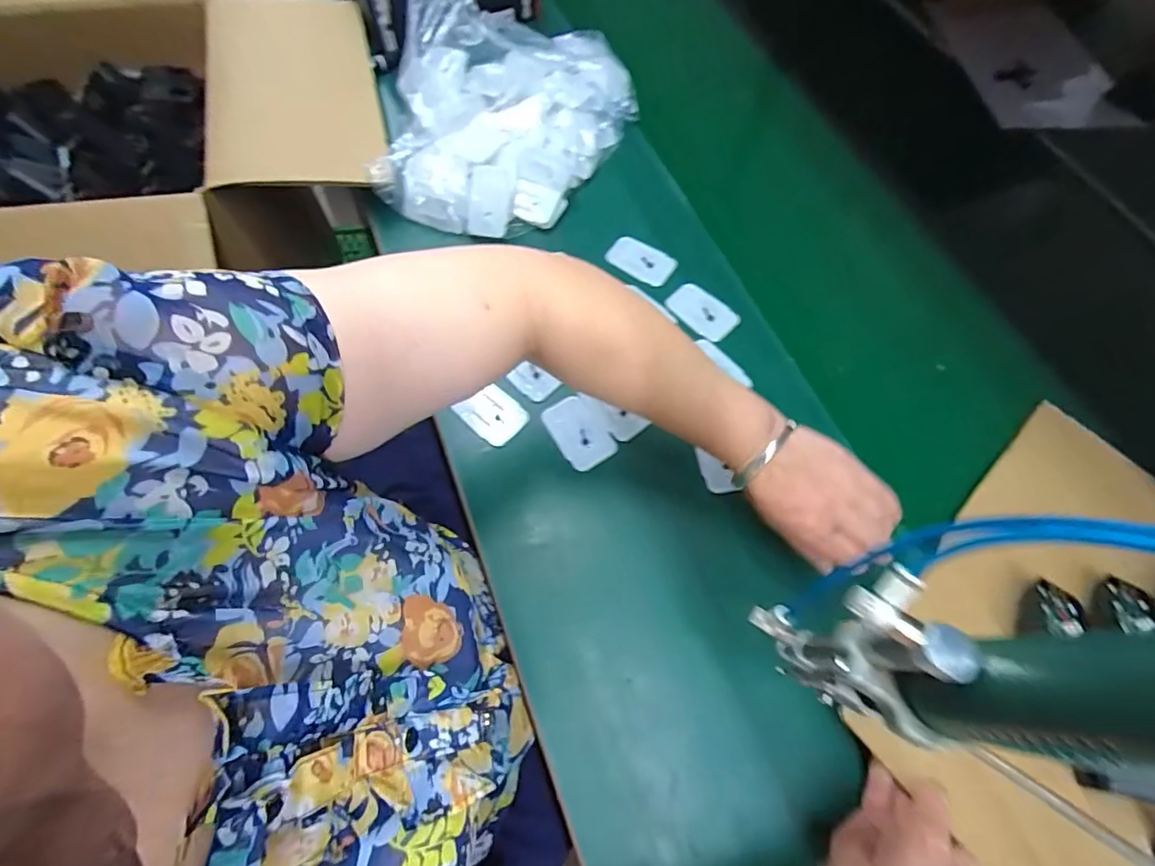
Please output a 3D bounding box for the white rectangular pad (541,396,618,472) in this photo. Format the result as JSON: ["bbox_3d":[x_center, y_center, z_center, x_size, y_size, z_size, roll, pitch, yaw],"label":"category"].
[{"bbox_3d":[0.000,0.000,0.469,0.046,0.004,0.071,-32,71,-14],"label":"white rectangular pad"}]

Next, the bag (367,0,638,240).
[{"bbox_3d":[-0.073,-0.397,0.580,0.270,0.111,0.356,4,67,0],"label":"bag"}]

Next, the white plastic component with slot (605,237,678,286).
[{"bbox_3d":[0.070,-0.191,0.556,0.072,0.006,0.044,34,70,12],"label":"white plastic component with slot"}]

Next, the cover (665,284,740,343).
[{"bbox_3d":[0.131,-0.127,0.529,0.041,0.008,0.072,-42,74,-17],"label":"cover"}]

